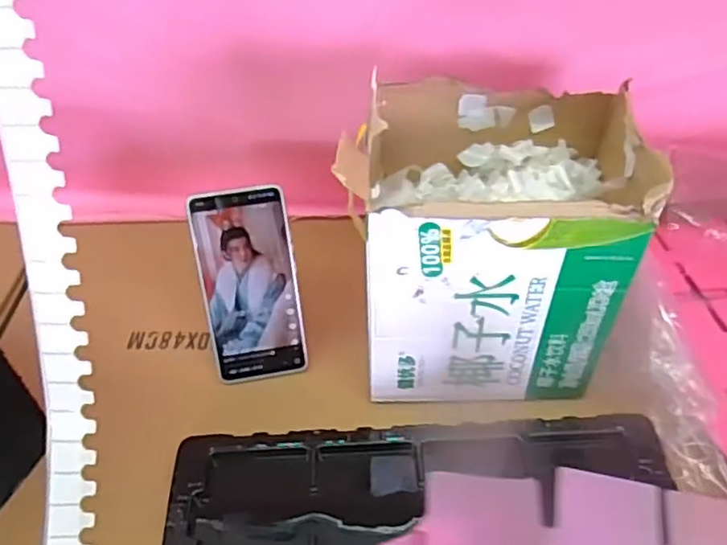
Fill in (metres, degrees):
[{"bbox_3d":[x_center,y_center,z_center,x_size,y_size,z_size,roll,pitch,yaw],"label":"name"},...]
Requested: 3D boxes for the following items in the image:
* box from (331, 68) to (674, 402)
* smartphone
[{"bbox_3d":[0.094,-0.026,0.511,0.195,0.208,0.159,-1,48,1],"label":"box"},{"bbox_3d":[-0.094,0.013,0.543,0.076,0.166,0.008,-8,18,-6],"label":"smartphone"}]

